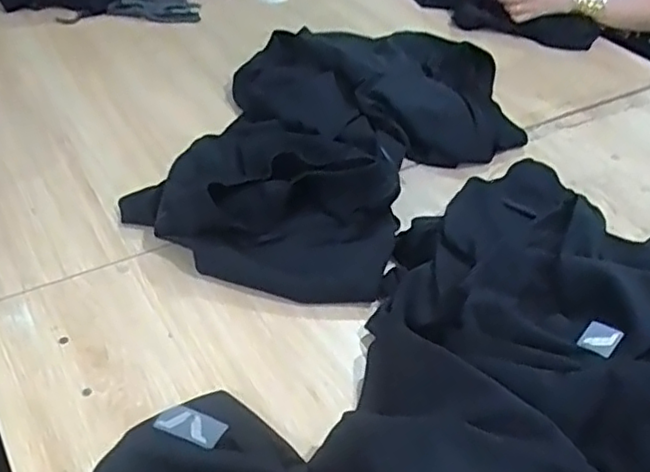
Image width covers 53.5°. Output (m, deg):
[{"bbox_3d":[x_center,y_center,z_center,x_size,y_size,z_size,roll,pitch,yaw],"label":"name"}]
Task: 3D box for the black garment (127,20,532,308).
[{"bbox_3d":[0.035,-0.157,0.871,0.391,0.066,0.606,18,43,14],"label":"black garment"}]

